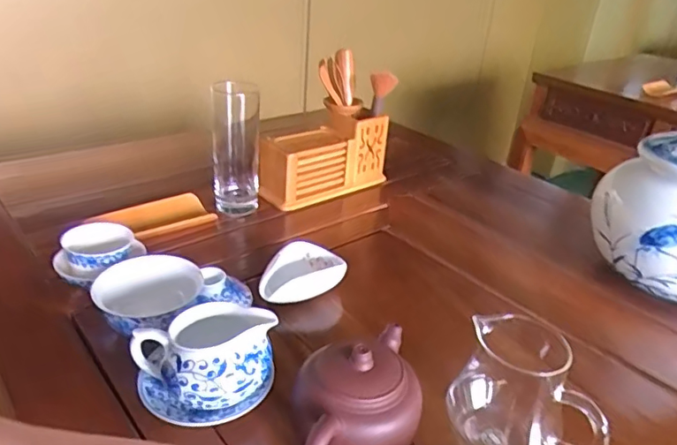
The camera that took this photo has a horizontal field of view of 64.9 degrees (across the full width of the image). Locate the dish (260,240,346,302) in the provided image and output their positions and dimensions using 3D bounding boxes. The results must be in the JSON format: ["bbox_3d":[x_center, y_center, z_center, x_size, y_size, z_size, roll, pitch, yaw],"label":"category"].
[{"bbox_3d":[-0.044,0.052,0.565,0.094,0.030,0.067,-8,32,-27],"label":"dish"}]

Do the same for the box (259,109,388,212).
[{"bbox_3d":[-0.021,-0.099,0.783,0.196,0.105,0.075,-19,37,-36],"label":"box"}]

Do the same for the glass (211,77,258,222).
[{"bbox_3d":[-0.133,-0.102,0.698,0.062,0.168,0.067,-3,30,-14],"label":"glass"}]

